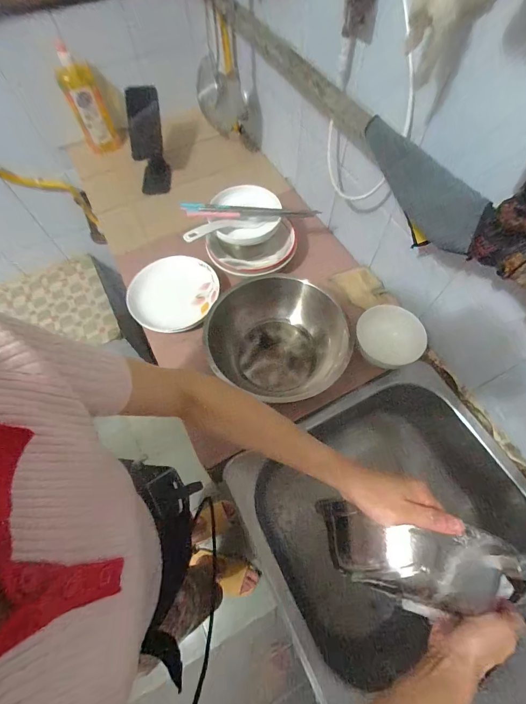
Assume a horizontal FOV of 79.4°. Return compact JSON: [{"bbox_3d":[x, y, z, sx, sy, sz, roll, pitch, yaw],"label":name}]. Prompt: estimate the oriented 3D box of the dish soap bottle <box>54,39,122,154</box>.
[{"bbox_3d":[-0.425,-0.612,0.780,0.092,0.220,0.049,5,64,4],"label":"dish soap bottle"}]

